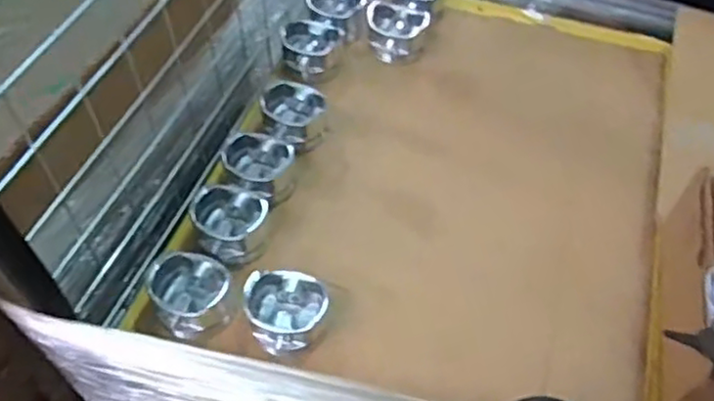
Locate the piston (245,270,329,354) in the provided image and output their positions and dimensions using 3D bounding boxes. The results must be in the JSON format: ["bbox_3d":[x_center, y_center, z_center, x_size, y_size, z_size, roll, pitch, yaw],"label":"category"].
[{"bbox_3d":[-0.066,0.108,0.634,0.074,0.054,0.070,1,54,-2],"label":"piston"}]

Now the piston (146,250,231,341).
[{"bbox_3d":[-0.162,0.086,0.645,0.069,0.048,0.084,-32,61,-23],"label":"piston"}]

